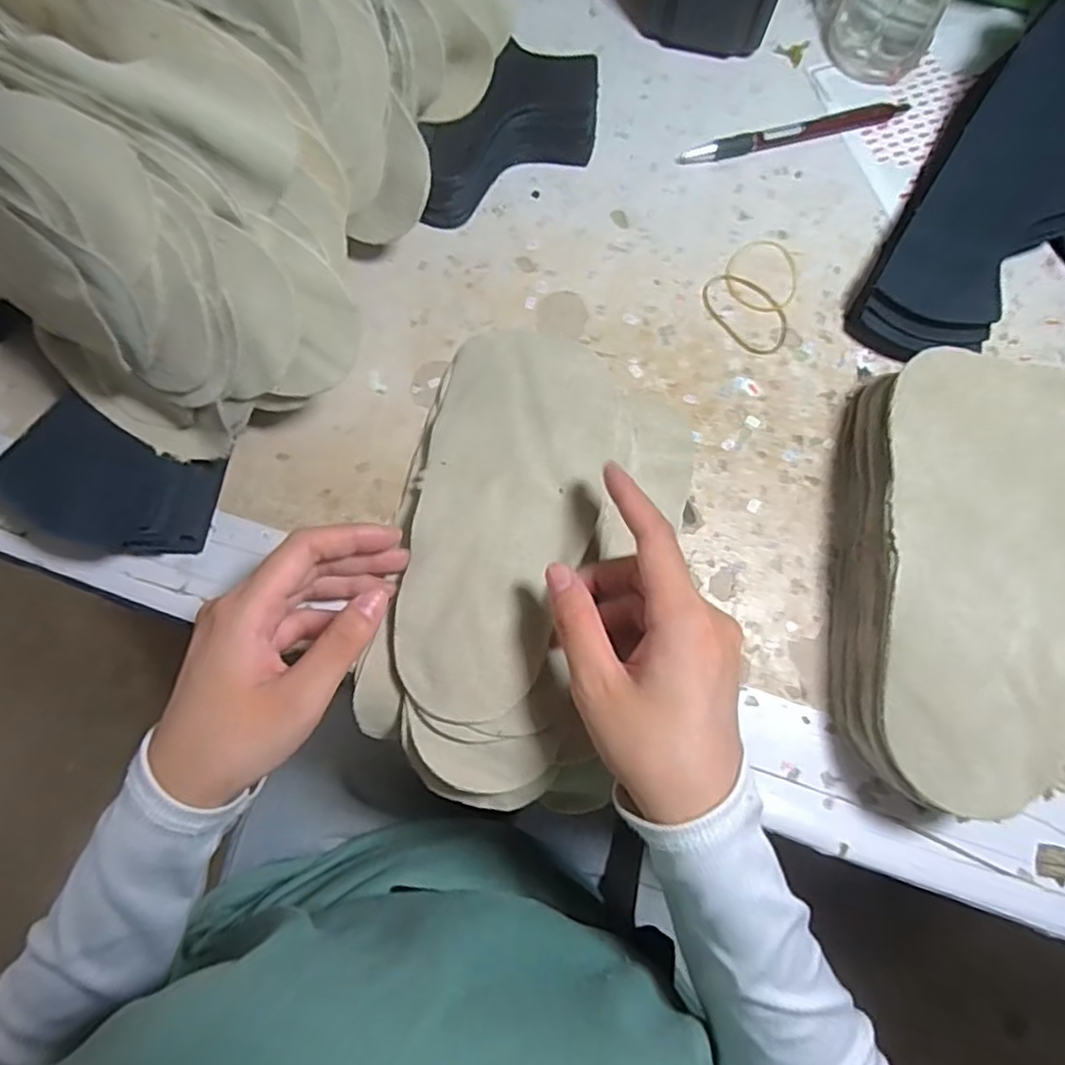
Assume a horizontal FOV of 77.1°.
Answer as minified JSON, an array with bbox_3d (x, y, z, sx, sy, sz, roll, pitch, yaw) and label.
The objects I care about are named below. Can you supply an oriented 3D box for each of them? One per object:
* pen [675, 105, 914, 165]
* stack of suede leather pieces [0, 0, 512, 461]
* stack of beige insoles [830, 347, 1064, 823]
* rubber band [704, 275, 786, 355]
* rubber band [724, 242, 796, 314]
[{"bbox_3d":[0.162,-0.246,0.409,0.150,0.009,0.015,-17,77,-5],"label":"pen"},{"bbox_3d":[-0.171,-0.204,0.305,0.242,0.112,0.287,21,77,4],"label":"stack of suede leather pieces"},{"bbox_3d":[0.199,0.019,0.319,0.108,0.057,0.209,13,76,2],"label":"stack of beige insoles"},{"bbox_3d":[0.122,-0.126,0.380,0.035,0.004,0.057,-35,79,-9],"label":"rubber band"},{"bbox_3d":[0.134,-0.151,0.388,0.041,0.004,0.048,16,76,3],"label":"rubber band"}]

